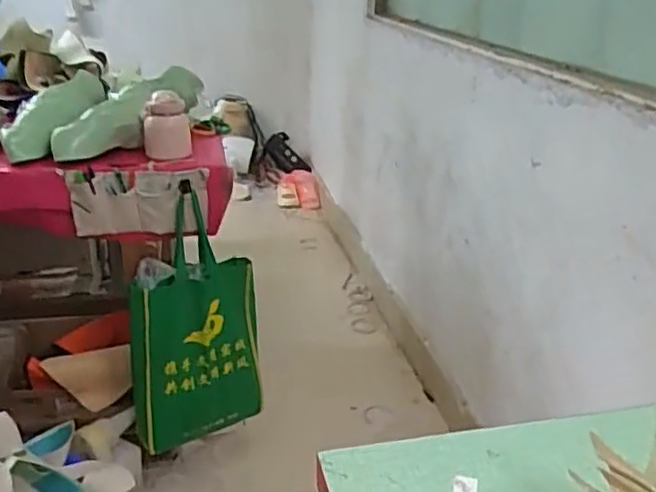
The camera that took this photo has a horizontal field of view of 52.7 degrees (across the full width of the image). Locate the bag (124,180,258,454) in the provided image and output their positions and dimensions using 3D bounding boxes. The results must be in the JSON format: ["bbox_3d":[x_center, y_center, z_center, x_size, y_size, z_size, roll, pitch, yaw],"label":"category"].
[{"bbox_3d":[-0.294,0.183,1.458,0.281,0.509,0.117,-13,27,-30],"label":"bag"}]

